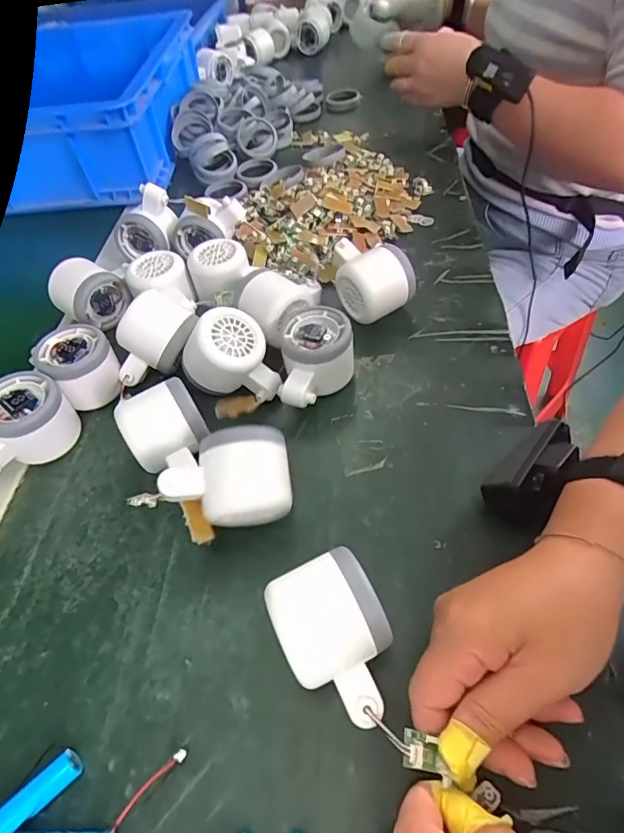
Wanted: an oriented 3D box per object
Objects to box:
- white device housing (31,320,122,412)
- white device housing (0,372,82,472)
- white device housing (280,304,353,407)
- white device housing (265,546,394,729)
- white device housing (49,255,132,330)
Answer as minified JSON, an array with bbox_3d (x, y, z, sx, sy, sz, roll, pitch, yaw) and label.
[{"bbox_3d":[-0.201,-0.041,0.400,0.054,0.056,0.058,-36,57,-20],"label":"white device housing"},{"bbox_3d":[-0.234,0.010,0.365,0.055,0.056,0.083,36,63,29],"label":"white device housing"},{"bbox_3d":[0.005,-0.043,0.376,0.055,0.054,0.077,1,52,7],"label":"white device housing"},{"bbox_3d":[0.015,0.123,0.252,0.056,0.053,0.078,-26,54,-14],"label":"white device housing"},{"bbox_3d":[-0.220,-0.121,0.452,0.045,0.056,0.059,34,62,28],"label":"white device housing"}]

